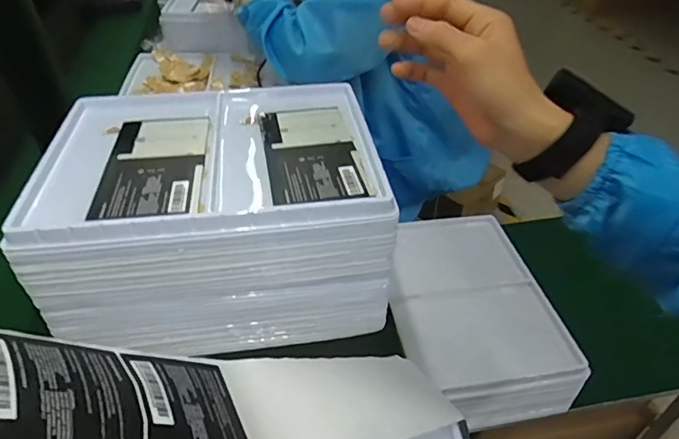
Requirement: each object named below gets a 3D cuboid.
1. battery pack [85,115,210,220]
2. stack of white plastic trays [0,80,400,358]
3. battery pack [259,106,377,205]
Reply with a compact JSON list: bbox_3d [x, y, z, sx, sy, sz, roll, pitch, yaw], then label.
[{"bbox_3d":[-0.178,-0.057,0.466,0.090,0.007,0.171,-6,42,-7],"label":"battery pack"},{"bbox_3d":[-0.125,-0.008,0.532,0.322,0.172,0.242,-6,42,-7],"label":"stack of white plastic trays"},{"bbox_3d":[-0.029,-0.071,0.485,0.091,0.008,0.172,-8,42,-9],"label":"battery pack"}]

